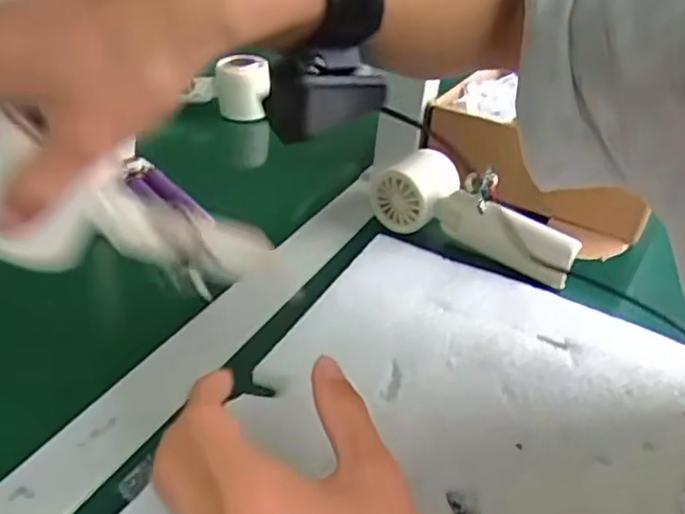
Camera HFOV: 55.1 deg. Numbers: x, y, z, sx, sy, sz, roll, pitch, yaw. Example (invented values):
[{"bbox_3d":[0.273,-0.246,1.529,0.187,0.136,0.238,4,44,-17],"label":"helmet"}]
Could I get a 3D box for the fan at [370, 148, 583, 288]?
[{"bbox_3d":[0.099,-0.032,0.506,0.054,0.054,0.157,-25,46,-37],"label":"fan"}]

